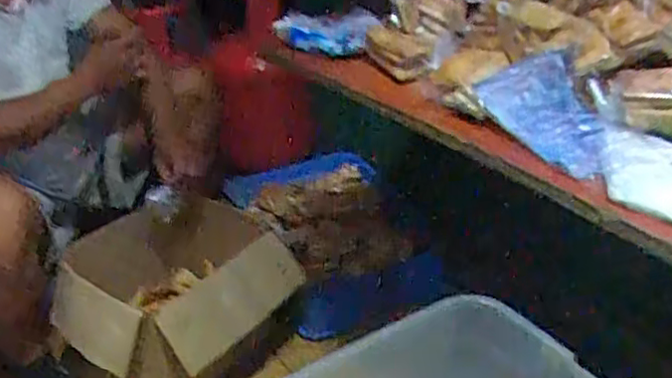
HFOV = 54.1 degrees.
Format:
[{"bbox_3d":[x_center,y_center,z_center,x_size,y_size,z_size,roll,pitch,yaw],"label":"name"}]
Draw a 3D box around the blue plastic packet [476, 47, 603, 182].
[{"bbox_3d":[0.206,-0.074,0.607,0.083,0.057,0.141,-19,36,-28],"label":"blue plastic packet"}]

